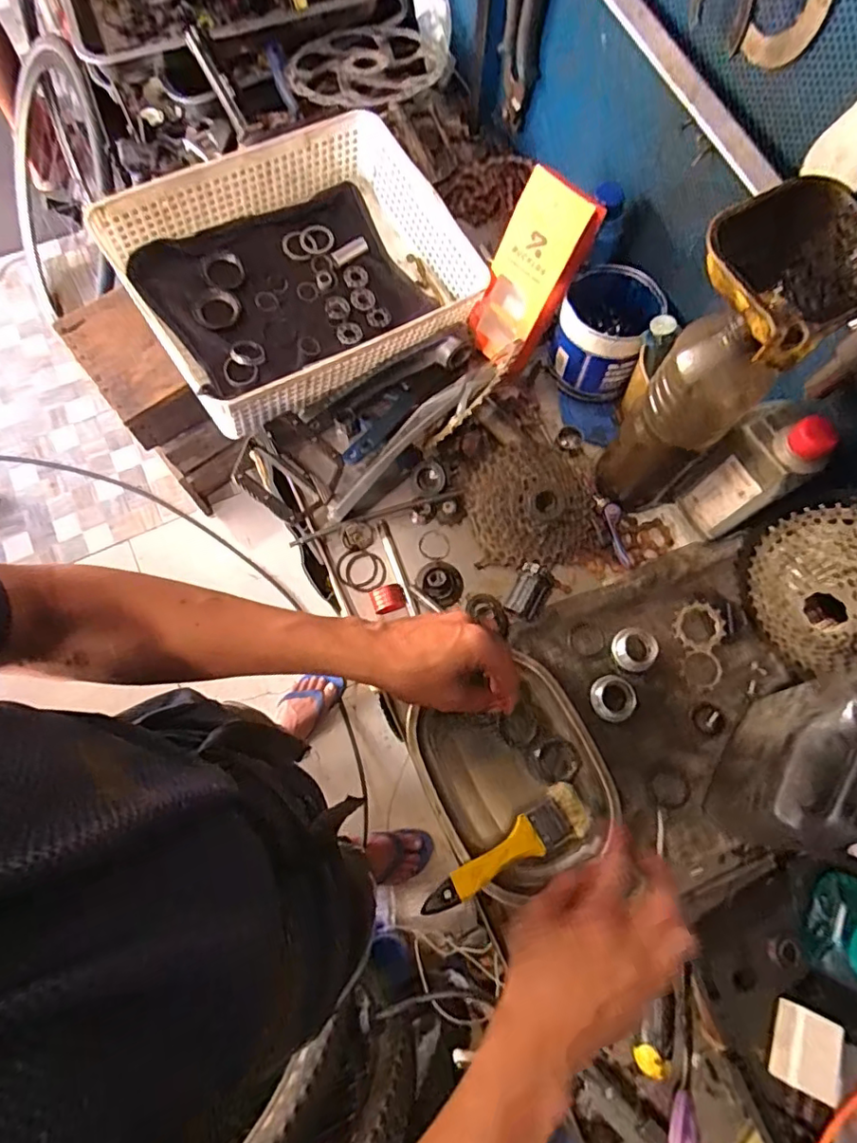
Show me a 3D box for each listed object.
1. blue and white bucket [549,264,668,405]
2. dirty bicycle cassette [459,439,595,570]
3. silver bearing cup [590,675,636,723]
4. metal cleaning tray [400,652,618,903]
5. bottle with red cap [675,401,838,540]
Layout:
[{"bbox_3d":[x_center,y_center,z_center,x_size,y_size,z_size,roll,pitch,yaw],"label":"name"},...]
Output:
[{"bbox_3d":[0.185,-0.257,0.609,0.094,0.084,0.110,22,75,6],"label":"blue and white bucket"},{"bbox_3d":[0.108,-0.083,0.592,0.135,0.059,0.144,0,74,0],"label":"dirty bicycle cassette"},{"bbox_3d":[0.180,0.125,0.554,0.039,0.020,0.043,-5,74,-1],"label":"silver bearing cup"},{"bbox_3d":[0.080,0.190,0.530,0.159,0.042,0.178,-25,75,-7],"label":"metal cleaning tray"},{"bbox_3d":[0.295,-0.087,0.529,0.046,0.177,0.064,-34,77,-9],"label":"bottle with red cap"}]

